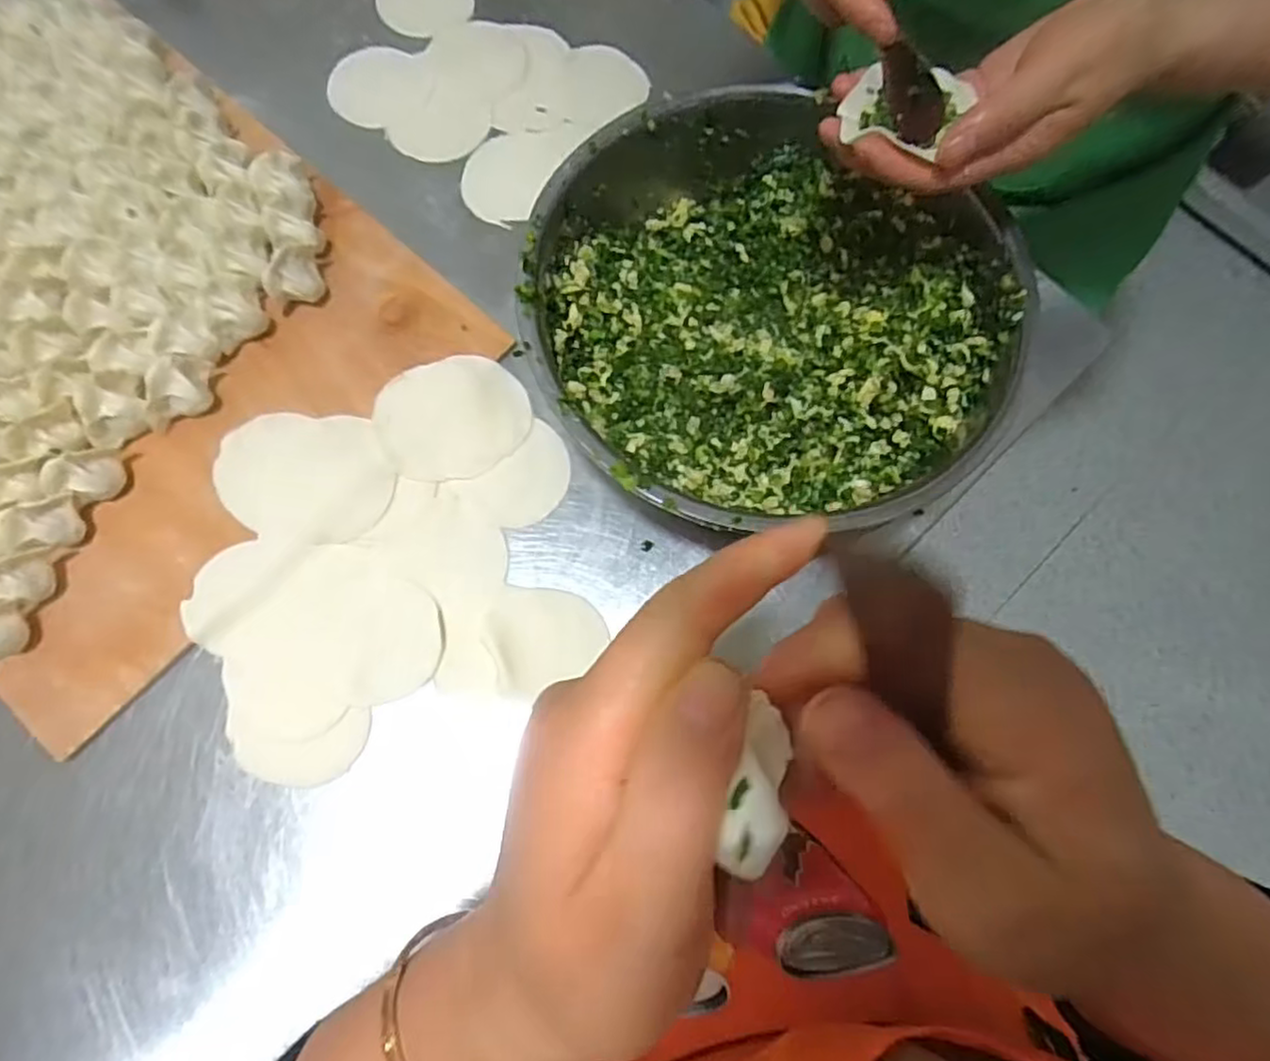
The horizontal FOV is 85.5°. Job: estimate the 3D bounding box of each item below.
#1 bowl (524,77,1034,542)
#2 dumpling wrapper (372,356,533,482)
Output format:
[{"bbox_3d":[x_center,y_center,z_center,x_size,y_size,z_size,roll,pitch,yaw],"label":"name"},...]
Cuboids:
[{"bbox_3d":[0.075,-0.118,0.415,0.263,0.089,0.254,0,74,-1],"label":"bowl"},{"bbox_3d":[-0.115,-0.071,0.436,0.092,0.011,0.076,-14,75,-5],"label":"dumpling wrapper"}]

